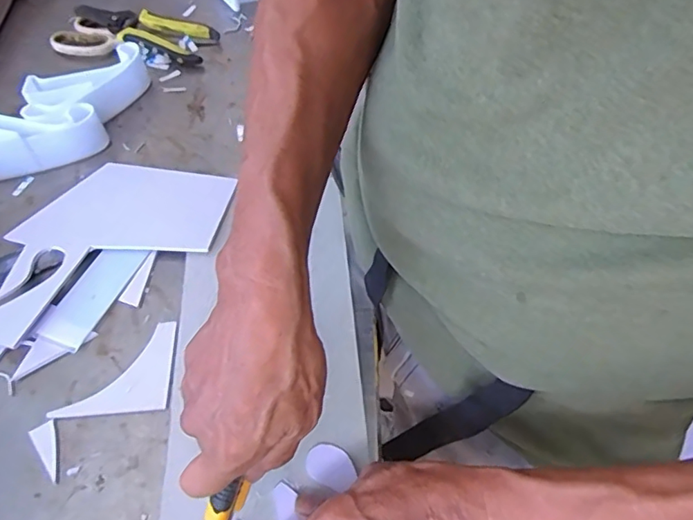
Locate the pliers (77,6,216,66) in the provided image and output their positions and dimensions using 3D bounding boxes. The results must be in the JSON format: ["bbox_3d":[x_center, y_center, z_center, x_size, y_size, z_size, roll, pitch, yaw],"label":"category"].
[{"bbox_3d":[-0.238,-0.269,0.645,0.157,0.031,0.061,13,58,9],"label":"pliers"}]

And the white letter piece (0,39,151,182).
[{"bbox_3d":[-0.286,-0.144,0.546,0.209,0.044,0.092,-35,62,-20],"label":"white letter piece"}]

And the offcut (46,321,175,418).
[{"bbox_3d":[-0.172,0.081,0.411,0.079,0.004,0.068,-5,57,-2],"label":"offcut"}]

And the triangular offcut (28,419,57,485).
[{"bbox_3d":[-0.205,0.132,0.379,0.016,0.004,0.042,-34,62,-20],"label":"triangular offcut"}]

